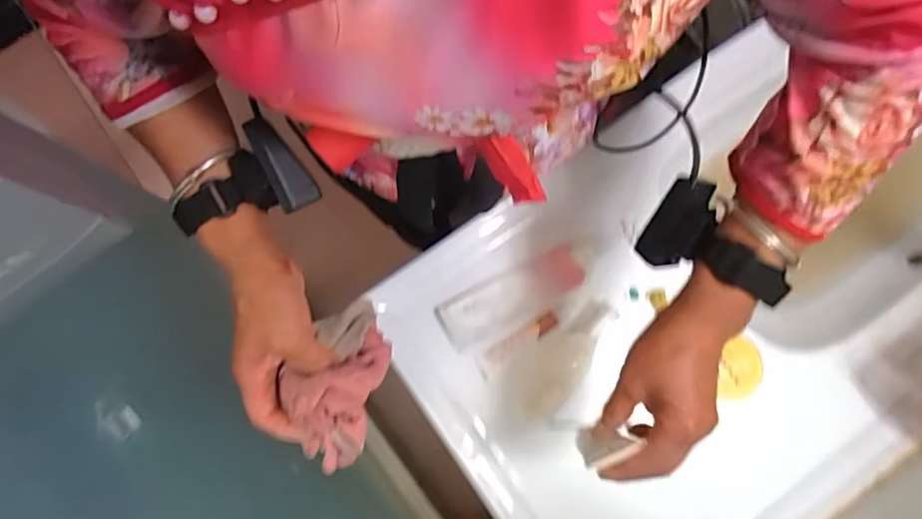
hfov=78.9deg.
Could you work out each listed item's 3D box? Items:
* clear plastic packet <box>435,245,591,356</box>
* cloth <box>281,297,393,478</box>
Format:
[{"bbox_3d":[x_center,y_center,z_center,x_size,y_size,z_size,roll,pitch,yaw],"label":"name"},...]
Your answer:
[{"bbox_3d":[0.062,0.041,0.617,0.176,0.015,0.060,-26,81,-4],"label":"clear plastic packet"},{"bbox_3d":[-0.097,0.094,0.435,0.070,0.069,0.125,16,79,3],"label":"cloth"}]

